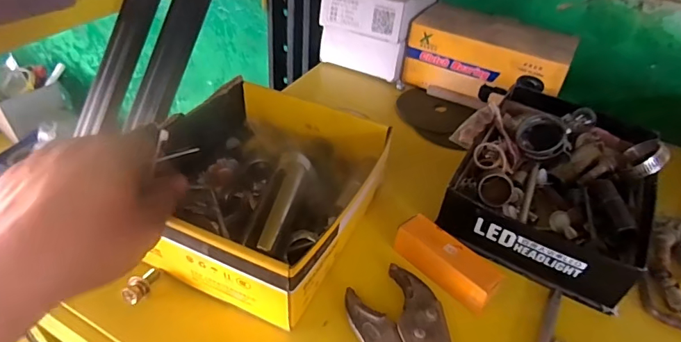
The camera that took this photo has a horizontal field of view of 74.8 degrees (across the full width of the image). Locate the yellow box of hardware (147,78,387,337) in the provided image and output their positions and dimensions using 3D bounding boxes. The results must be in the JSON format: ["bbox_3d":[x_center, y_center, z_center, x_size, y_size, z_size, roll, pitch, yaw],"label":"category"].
[{"bbox_3d":[-0.064,0.010,0.367,0.165,0.062,0.183,20,42,17],"label":"yellow box of hardware"}]

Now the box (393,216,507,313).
[{"bbox_3d":[0.082,0.069,0.342,0.081,0.027,0.026,35,48,30],"label":"box"}]

